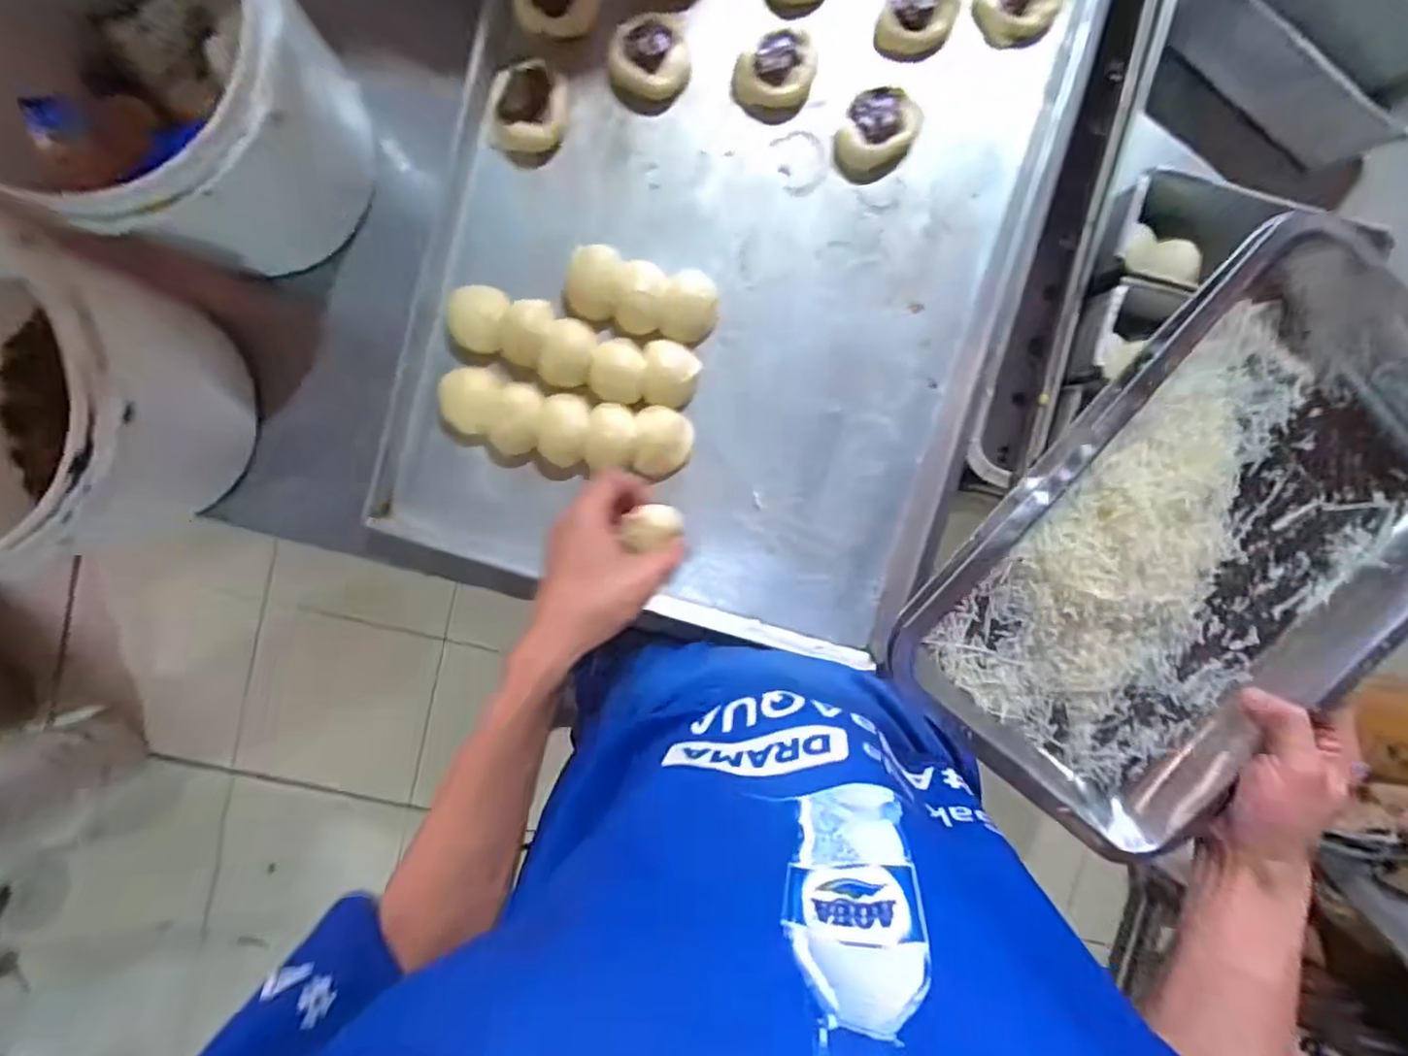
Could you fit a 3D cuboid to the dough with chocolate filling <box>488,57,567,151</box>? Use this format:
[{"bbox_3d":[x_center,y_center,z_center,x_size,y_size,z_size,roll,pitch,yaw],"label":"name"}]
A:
[{"bbox_3d":[-0.138,-0.332,0.484,0.056,0.015,0.065,12,95,-5],"label":"dough with chocolate filling"}]

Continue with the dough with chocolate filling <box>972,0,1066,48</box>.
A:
[{"bbox_3d":[0.252,-0.420,0.487,0.061,0.026,0.058,0,96,-3],"label":"dough with chocolate filling"}]

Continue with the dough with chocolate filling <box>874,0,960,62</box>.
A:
[{"bbox_3d":[0.171,-0.411,0.484,0.059,0.022,0.068,10,95,-4],"label":"dough with chocolate filling"}]

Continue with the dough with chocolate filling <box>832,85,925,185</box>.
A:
[{"bbox_3d":[0.140,-0.319,0.494,0.057,0.023,0.067,34,93,-6],"label":"dough with chocolate filling"}]

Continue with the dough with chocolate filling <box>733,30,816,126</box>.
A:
[{"bbox_3d":[0.058,-0.364,0.484,0.058,0.024,0.069,24,94,-6],"label":"dough with chocolate filling"}]

